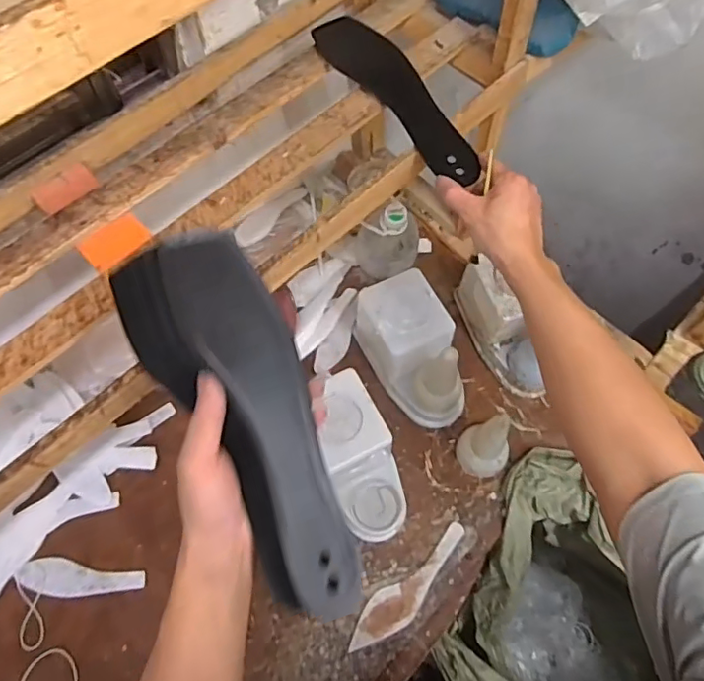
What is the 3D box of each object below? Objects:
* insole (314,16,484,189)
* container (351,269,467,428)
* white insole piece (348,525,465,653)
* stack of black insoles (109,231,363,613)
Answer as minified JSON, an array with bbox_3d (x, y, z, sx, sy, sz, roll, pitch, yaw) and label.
[{"bbox_3d":[0.051,-0.271,0.623,0.067,0.014,0.269,-29,68,-15],"label":"insole"},{"bbox_3d":[0.089,0.016,0.794,0.100,0.114,0.189,-24,67,-13],"label":"container"},{"bbox_3d":[0.077,0.319,0.725,0.198,0.007,0.048,-37,74,-15],"label":"white insole piece"},{"bbox_3d":[-0.071,0.056,0.398,0.099,0.029,0.276,-25,84,-13],"label":"stack of black insoles"}]

